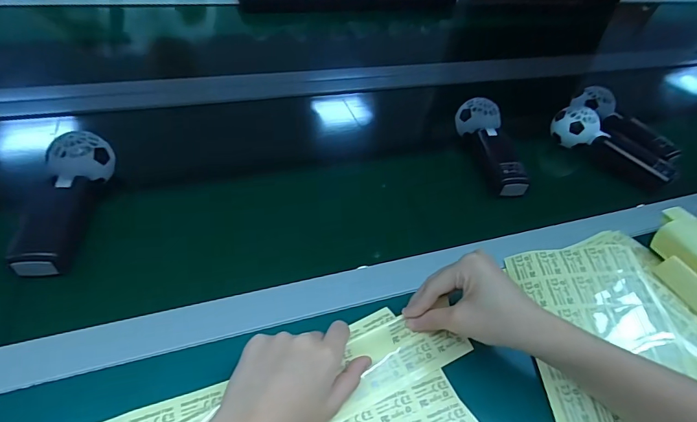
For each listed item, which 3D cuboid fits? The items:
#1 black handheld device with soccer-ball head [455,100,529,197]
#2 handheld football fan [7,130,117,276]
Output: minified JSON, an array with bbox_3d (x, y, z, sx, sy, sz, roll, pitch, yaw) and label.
[{"bbox_3d":[0.200,-0.090,0.563,0.055,0.058,0.163,-4,44,-11],"label":"black handheld device with soccer-ball head"},{"bbox_3d":[-0.287,-0.010,0.413,0.049,0.040,0.159,1,55,-6],"label":"handheld football fan"}]

